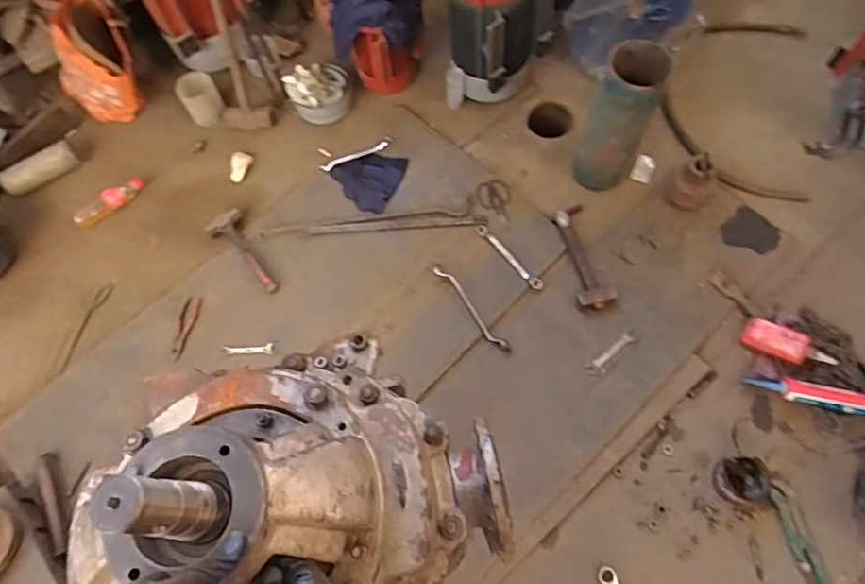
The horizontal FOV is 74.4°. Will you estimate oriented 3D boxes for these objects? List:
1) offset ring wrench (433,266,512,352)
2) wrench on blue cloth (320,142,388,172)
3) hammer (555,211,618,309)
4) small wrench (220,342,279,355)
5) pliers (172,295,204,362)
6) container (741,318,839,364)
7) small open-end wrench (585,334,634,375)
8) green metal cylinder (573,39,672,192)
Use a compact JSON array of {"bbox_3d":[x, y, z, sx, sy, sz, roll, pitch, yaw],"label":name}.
[{"bbox_3d":[0.103,0.040,1.551,0.038,0.020,0.316,-35,70,-11],"label":"offset ring wrench"},{"bbox_3d":[-0.248,-0.426,1.793,0.220,0.013,0.035,-19,68,-5],"label":"wrench on blue cloth"},{"bbox_3d":[0.422,-0.104,1.578,0.105,0.064,0.326,-7,67,0],"label":"hammer"},{"bbox_3d":[-0.504,0.156,1.565,0.146,0.013,0.035,-2,67,2],"label":"small wrench"},{"bbox_3d":[-0.695,0.101,1.595,0.052,0.017,0.187,9,68,6],"label":"pliers"},{"bbox_3d":[0.904,0.137,1.444,0.216,0.053,0.089,24,69,13],"label":"container"},{"bbox_3d":[0.466,0.165,1.487,0.151,0.012,0.039,-37,71,-12],"label":"small open-end wrench"},{"bbox_3d":[0.485,-0.439,1.514,0.150,0.431,0.162,-1,67,2],"label":"green metal cylinder"}]

